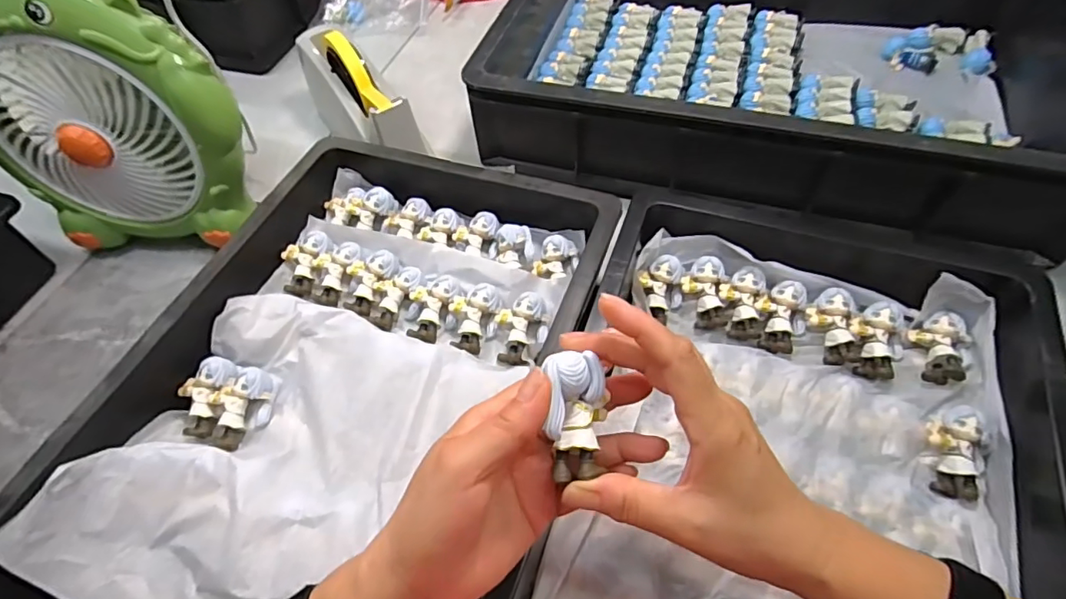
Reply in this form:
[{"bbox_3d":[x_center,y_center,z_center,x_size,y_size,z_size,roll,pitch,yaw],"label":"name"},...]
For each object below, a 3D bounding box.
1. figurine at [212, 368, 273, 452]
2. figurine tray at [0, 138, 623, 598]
[{"bbox_3d":[-0.236,0.087,0.437,0.041,0.030,0.062,0,56,0],"label":"figurine"},{"bbox_3d":[-0.135,0.057,0.421,0.329,0.059,0.438,16,58,10],"label":"figurine tray"}]

